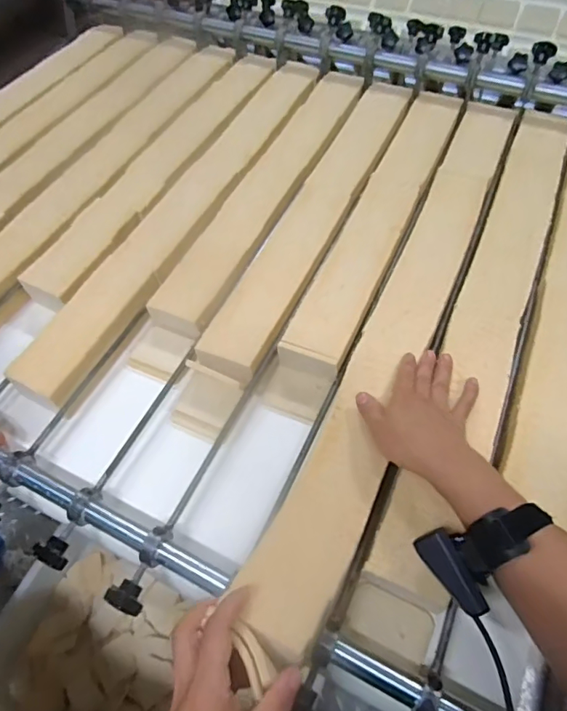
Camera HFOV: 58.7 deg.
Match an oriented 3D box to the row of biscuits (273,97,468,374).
[{"bbox_3d":[0.137,-0.187,0.715,0.083,0.058,0.545,22,62,15],"label":"row of biscuits"}]

